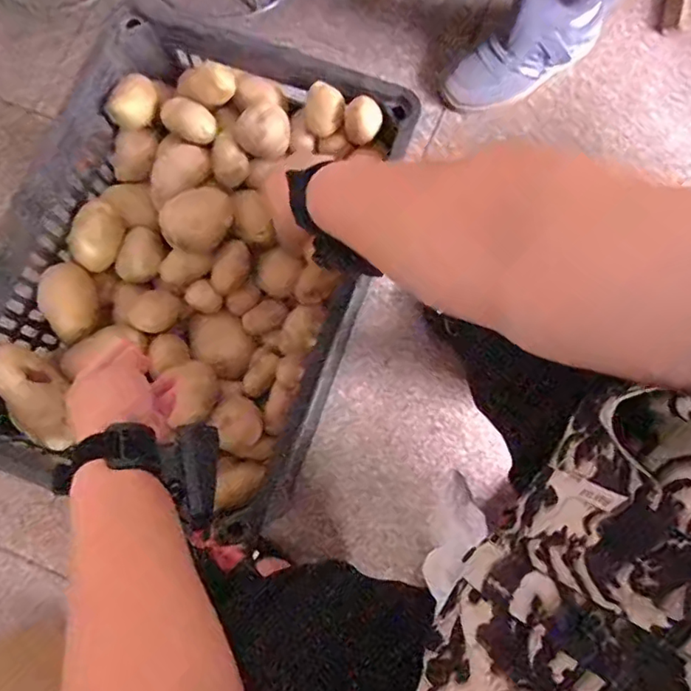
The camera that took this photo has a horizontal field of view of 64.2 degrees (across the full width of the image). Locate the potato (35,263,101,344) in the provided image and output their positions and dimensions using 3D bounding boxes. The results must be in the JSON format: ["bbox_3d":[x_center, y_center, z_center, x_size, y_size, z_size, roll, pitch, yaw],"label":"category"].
[{"bbox_3d":[-0.300,-0.046,0.594,0.050,0.043,0.081,-15,80,-3],"label":"potato"}]

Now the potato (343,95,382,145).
[{"bbox_3d":[0.018,-0.239,0.584,0.041,0.042,0.035,22,80,4],"label":"potato"}]

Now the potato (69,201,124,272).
[{"bbox_3d":[-0.276,-0.124,0.607,0.046,0.047,0.078,41,118,44],"label":"potato"}]

